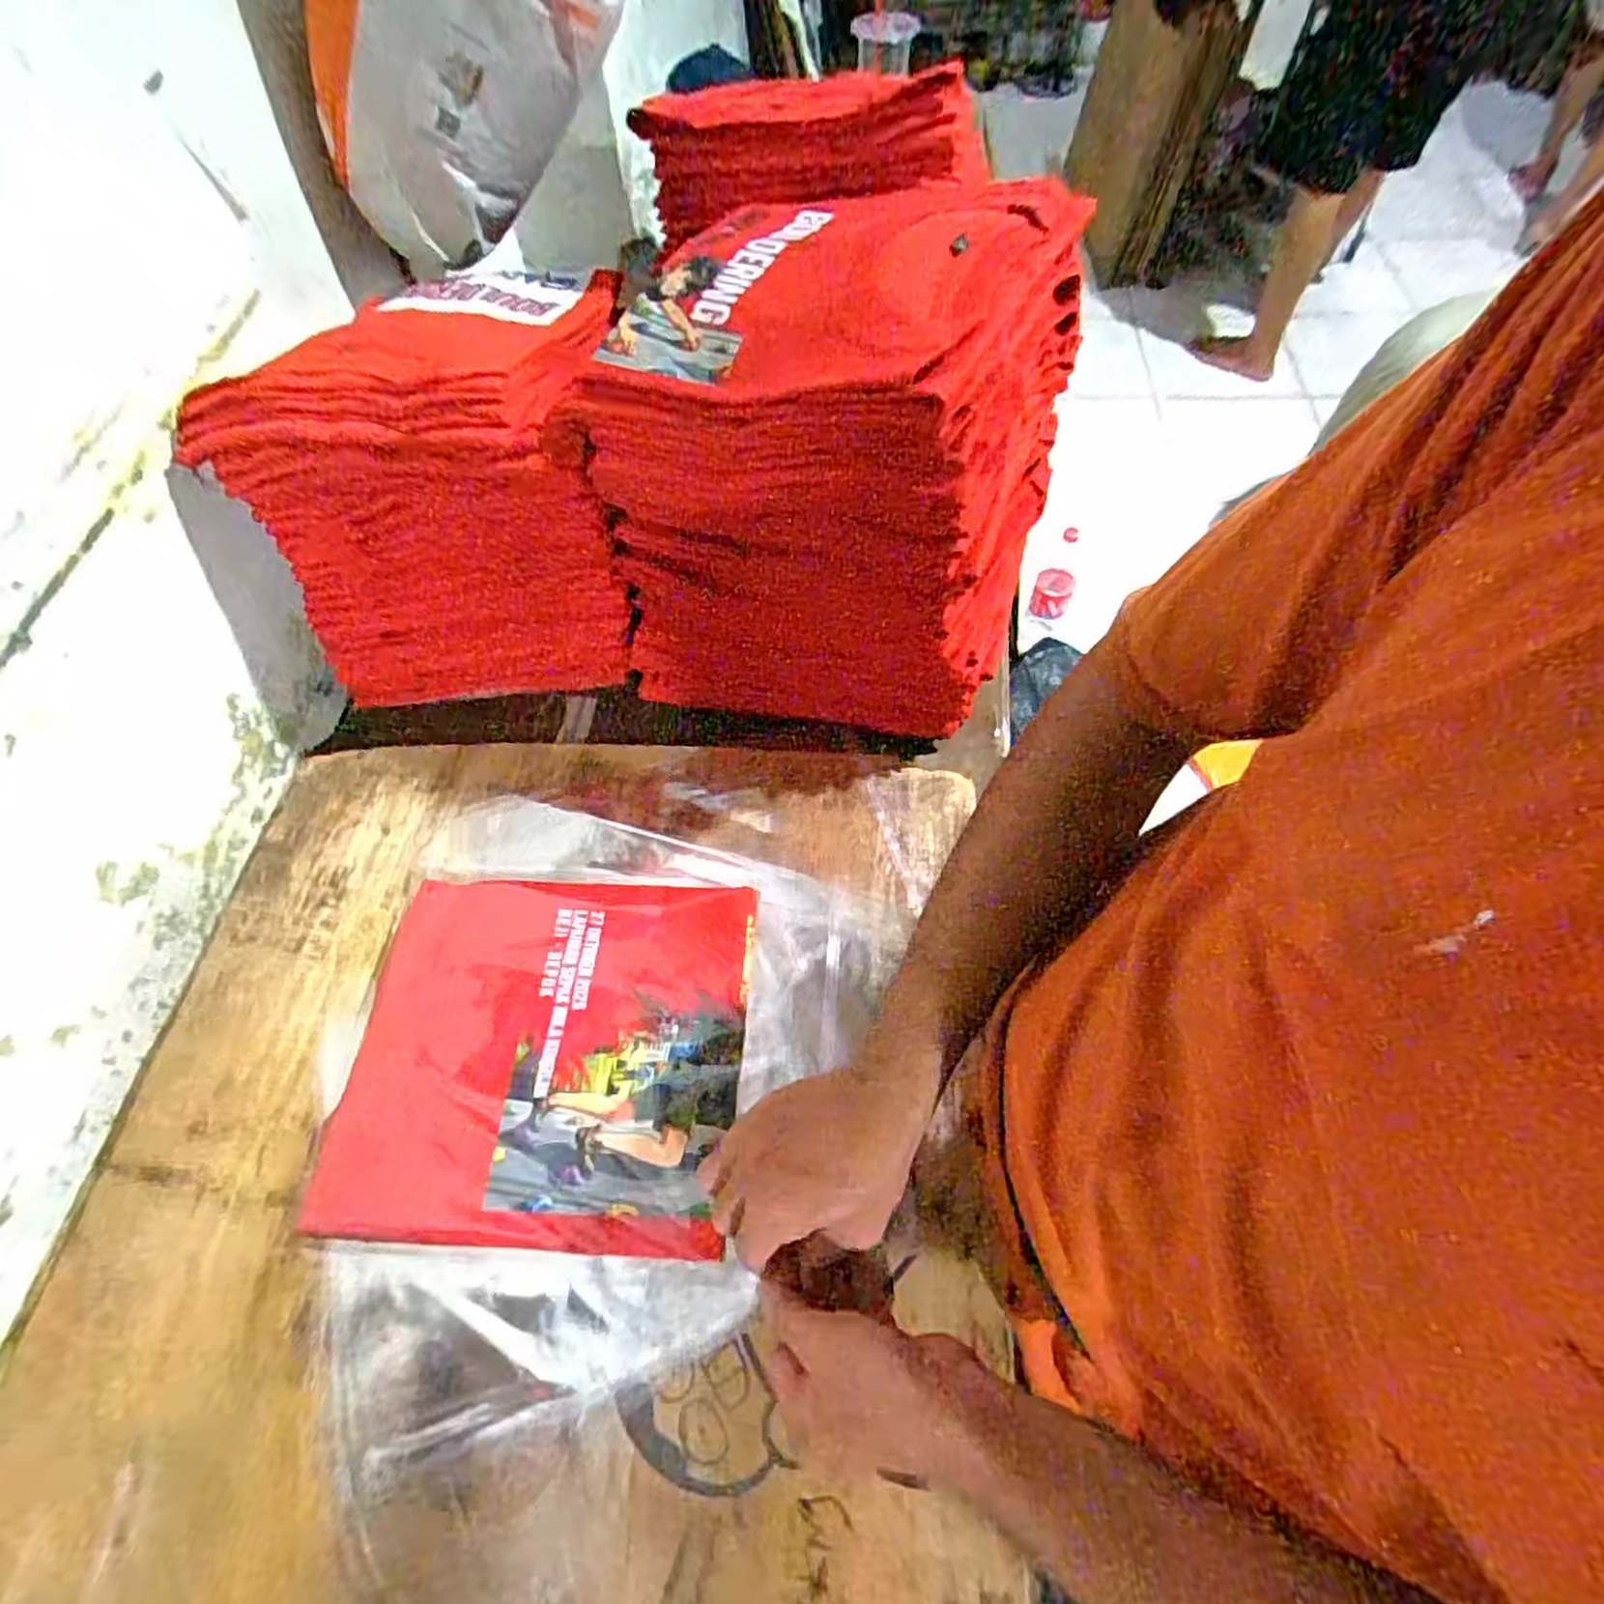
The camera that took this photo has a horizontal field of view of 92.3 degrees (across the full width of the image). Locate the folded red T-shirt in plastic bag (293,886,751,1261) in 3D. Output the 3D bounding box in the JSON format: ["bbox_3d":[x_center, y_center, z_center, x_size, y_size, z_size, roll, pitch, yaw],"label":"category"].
[{"bbox_3d":[-0.176,0.165,0.528,0.266,0.030,0.241,1,57,4],"label":"folded red T-shirt in plastic bag"}]

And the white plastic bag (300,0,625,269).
[{"bbox_3d":[-0.282,-0.624,0.622,0.250,0.289,0.116,-1,61,2],"label":"white plastic bag"}]

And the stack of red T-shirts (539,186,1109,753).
[{"bbox_3d":[0.015,-0.235,0.596,0.313,0.329,0.250,18,64,12],"label":"stack of red T-shirts"}]

